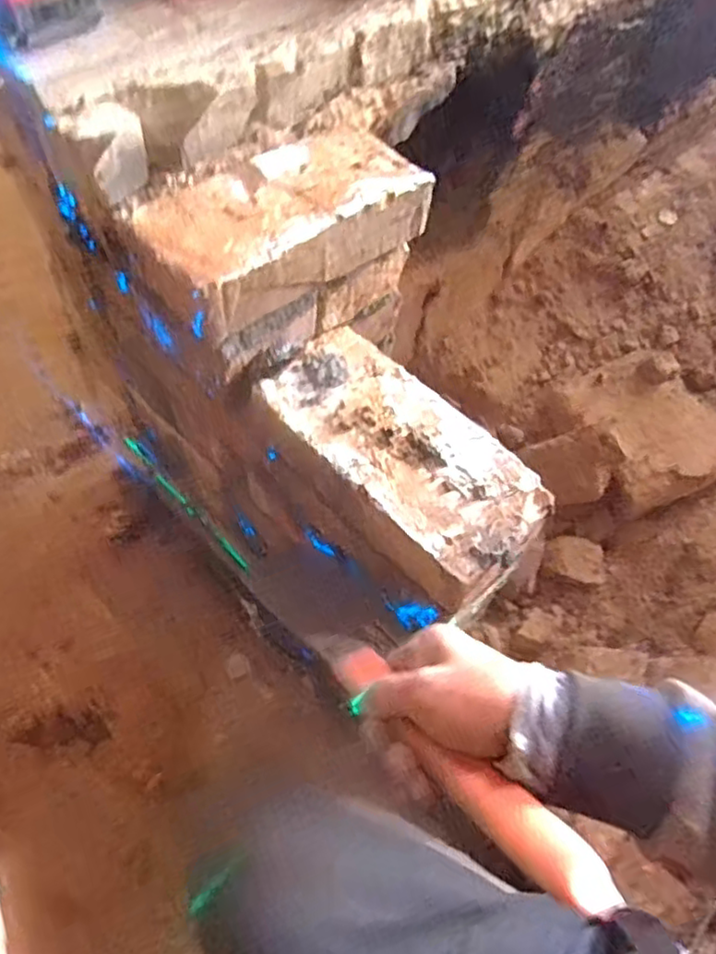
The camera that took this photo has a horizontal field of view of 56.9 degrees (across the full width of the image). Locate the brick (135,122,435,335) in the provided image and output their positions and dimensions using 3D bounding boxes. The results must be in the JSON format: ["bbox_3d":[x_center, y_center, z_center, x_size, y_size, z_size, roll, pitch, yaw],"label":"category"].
[{"bbox_3d":[-0.060,-0.211,0.543,0.235,0.060,0.113,-36,68,-24],"label":"brick"}]

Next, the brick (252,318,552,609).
[{"bbox_3d":[0.029,-0.011,0.499,0.221,0.056,0.113,40,62,18],"label":"brick"}]

